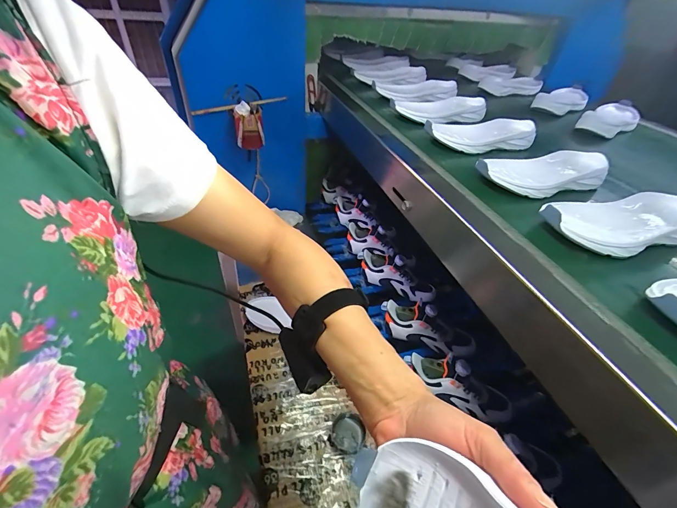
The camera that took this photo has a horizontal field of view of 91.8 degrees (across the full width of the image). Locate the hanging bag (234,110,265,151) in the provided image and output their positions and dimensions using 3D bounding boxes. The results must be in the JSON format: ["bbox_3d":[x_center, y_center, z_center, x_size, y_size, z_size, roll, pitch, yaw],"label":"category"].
[{"bbox_3d":[-0.214,-0.293,0.789,0.063,0.083,0.027,-10,43,-15],"label":"hanging bag"}]

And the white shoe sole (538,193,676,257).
[{"bbox_3d":[0.343,-0.043,0.399,0.204,0.033,0.090,-10,43,-15],"label":"white shoe sole"}]

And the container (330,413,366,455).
[{"bbox_3d":[0.017,0.303,0.554,0.055,0.017,0.055,2,41,-2],"label":"container"}]

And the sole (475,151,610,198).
[{"bbox_3d":[0.304,-0.120,0.491,0.209,0.034,0.091,-4,42,-9],"label":"sole"}]

